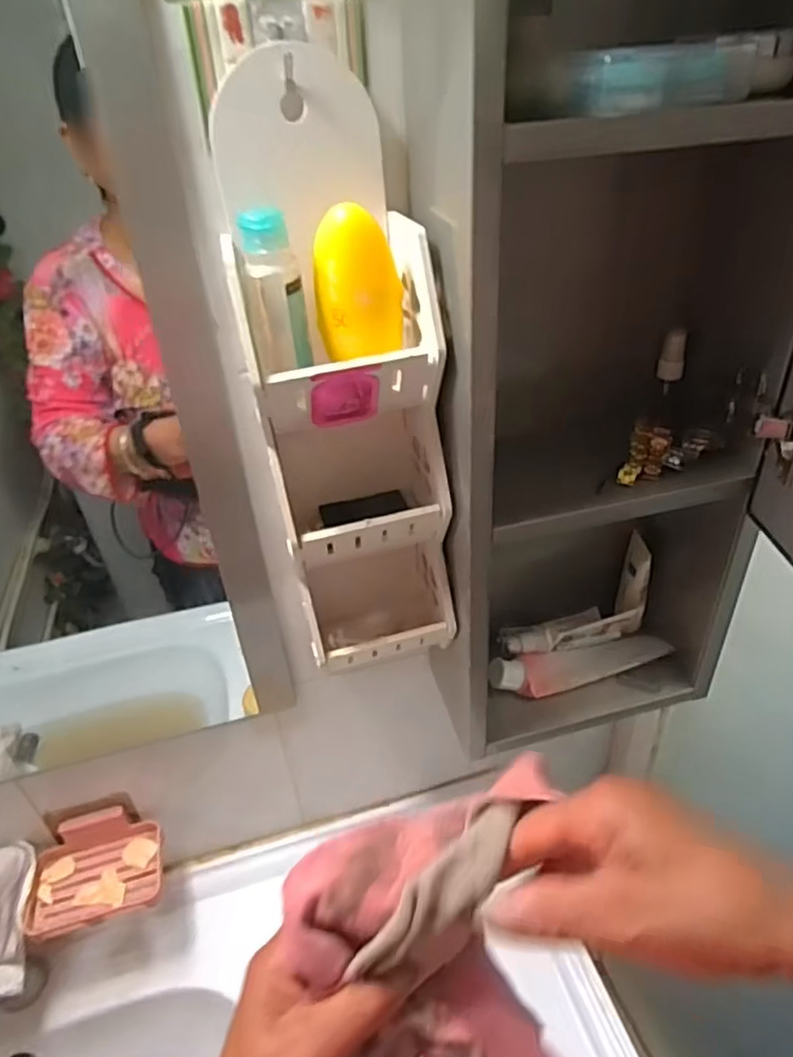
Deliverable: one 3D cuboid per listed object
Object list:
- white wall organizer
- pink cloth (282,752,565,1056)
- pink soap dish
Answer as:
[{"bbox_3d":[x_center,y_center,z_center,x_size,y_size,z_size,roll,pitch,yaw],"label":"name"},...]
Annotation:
[{"bbox_3d":[-0.033,-0.076,0.469,0.122,0.413,0.097,-11,35,-10],"label":"white wall organizer"},{"bbox_3d":[0.019,0.202,0.305,0.130,0.122,0.113,-6,34,-3],"label":"pink cloth"},{"bbox_3d":[-0.305,0.344,0.665,0.124,0.041,0.094,-11,35,-10],"label":"pink soap dish"}]

